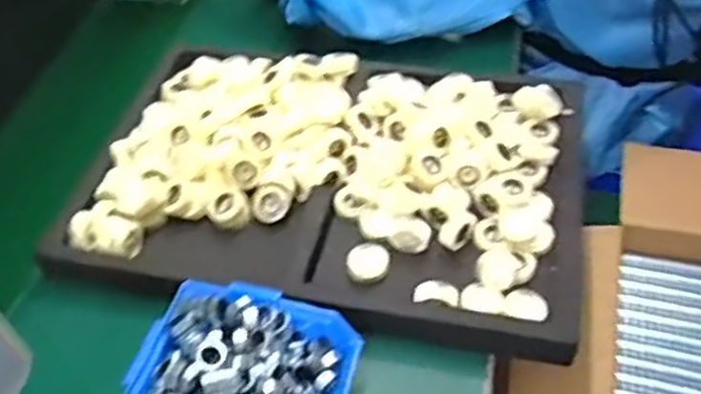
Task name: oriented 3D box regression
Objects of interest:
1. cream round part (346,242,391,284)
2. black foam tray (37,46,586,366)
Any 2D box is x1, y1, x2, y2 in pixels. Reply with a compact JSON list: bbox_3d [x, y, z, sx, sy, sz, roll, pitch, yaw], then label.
[{"bbox_3d":[0.015,0.052,0.573,0.034,0.020,0.029,-30,53,-22],"label":"cream round part"},{"bbox_3d":[-0.012,-0.022,0.631,0.417,0.050,0.286,7,49,10],"label":"black foam tray"}]

